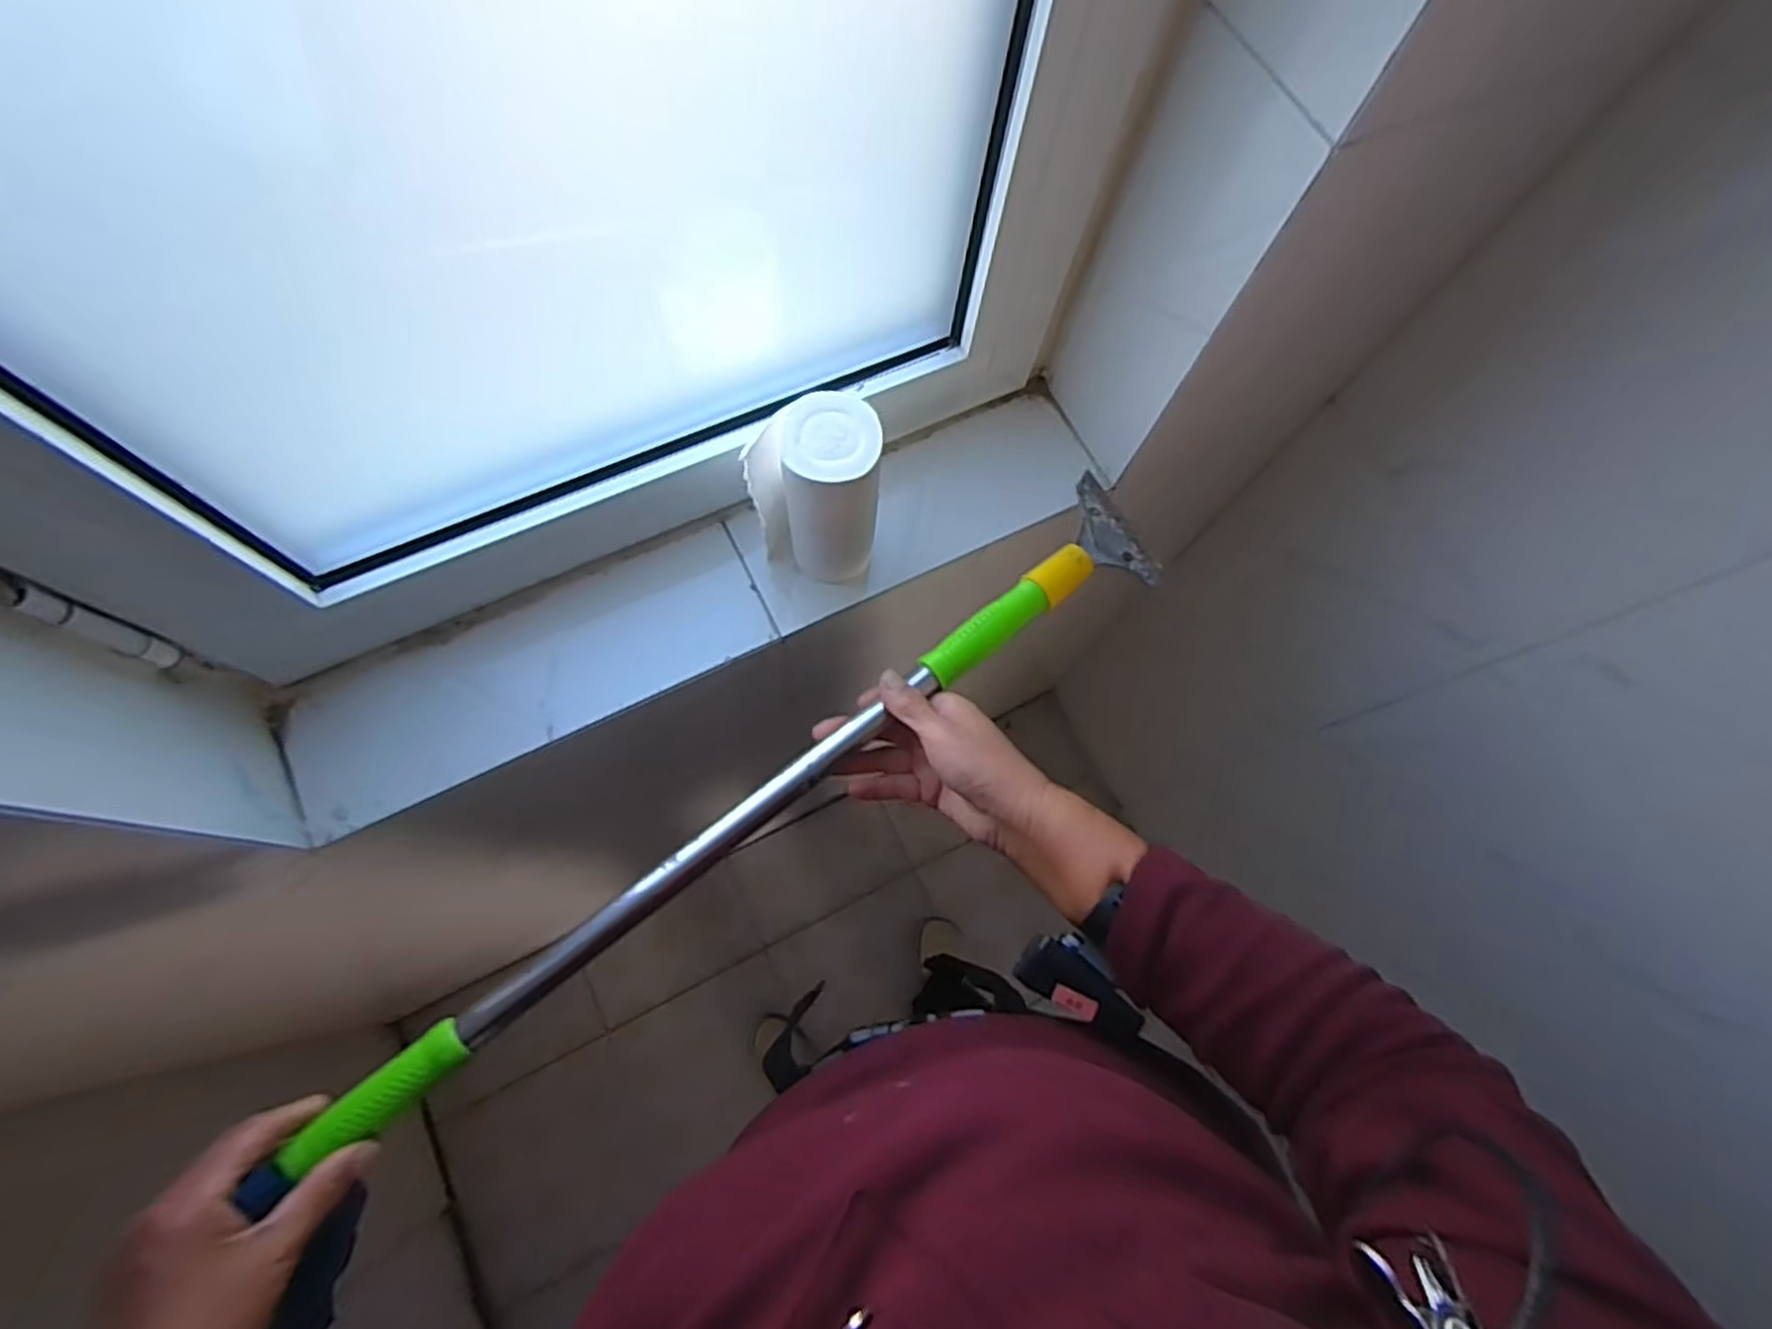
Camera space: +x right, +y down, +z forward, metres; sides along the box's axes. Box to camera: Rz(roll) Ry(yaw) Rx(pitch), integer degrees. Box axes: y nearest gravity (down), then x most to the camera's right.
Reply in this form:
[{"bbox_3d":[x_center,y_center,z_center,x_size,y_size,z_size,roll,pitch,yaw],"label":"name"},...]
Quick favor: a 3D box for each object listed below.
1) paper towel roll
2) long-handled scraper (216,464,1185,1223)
[{"bbox_3d":[-0.044,-0.113,0.533,0.077,0.146,0.063,31,74,8],"label":"paper towel roll"},{"bbox_3d":[-0.060,0.073,0.483,0.631,0.031,0.069,-37,76,-17],"label":"long-handled scraper"}]

